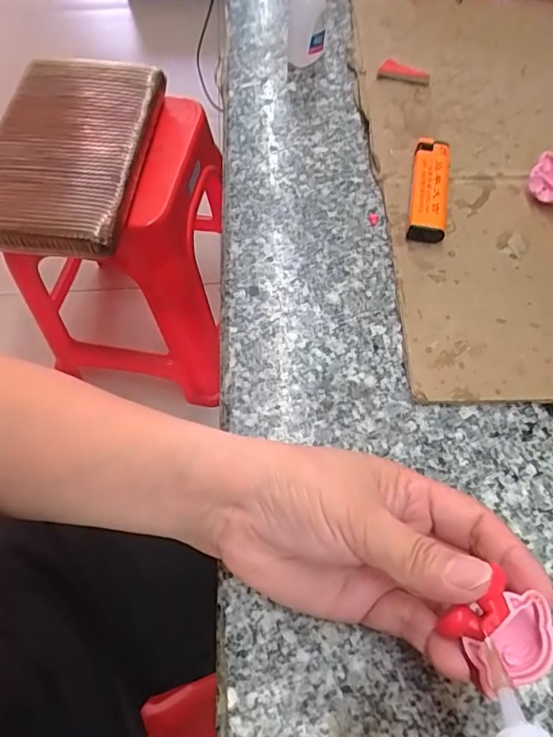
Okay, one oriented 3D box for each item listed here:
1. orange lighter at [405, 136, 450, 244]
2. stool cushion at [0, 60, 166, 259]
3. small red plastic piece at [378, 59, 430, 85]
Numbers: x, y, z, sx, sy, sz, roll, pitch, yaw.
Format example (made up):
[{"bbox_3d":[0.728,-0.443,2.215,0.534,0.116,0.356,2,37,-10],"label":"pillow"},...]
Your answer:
[{"bbox_3d":[0.100,-0.118,0.331,0.023,0.015,0.080,9,64,5],"label":"orange lighter"},{"bbox_3d":[-0.301,-0.315,0.733,0.227,0.044,0.358,6,64,3],"label":"stool cushion"},{"bbox_3d":[0.099,-0.228,0.388,0.039,0.010,0.010,22,65,11],"label":"small red plastic piece"}]

